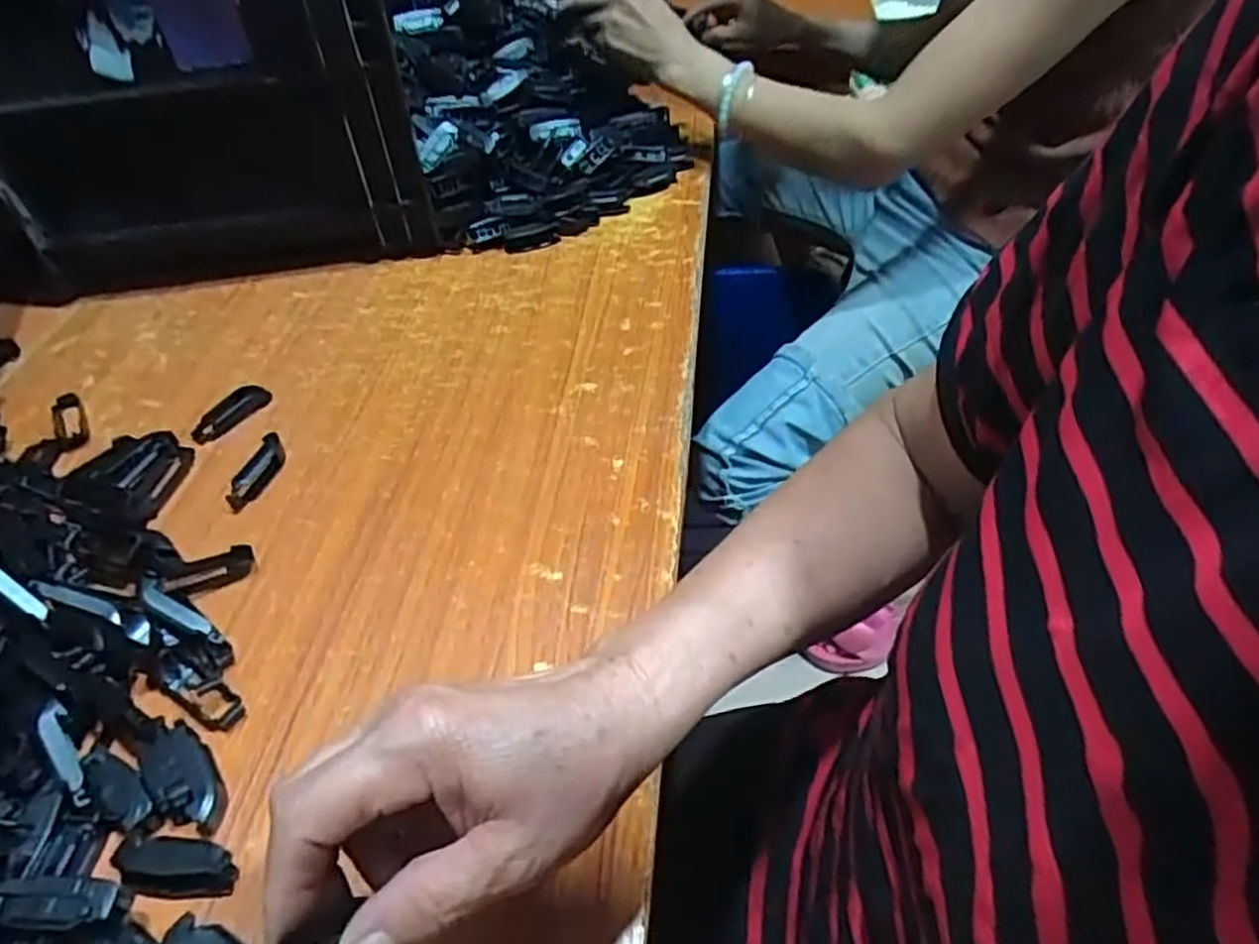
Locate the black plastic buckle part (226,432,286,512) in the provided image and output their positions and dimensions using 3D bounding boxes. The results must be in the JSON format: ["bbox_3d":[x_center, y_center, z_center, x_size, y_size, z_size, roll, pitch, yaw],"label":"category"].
[{"bbox_3d":[-0.235,0.000,0.480,0.014,0.014,0.054,12,48,13],"label":"black plastic buckle part"}]

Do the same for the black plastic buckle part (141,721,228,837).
[{"bbox_3d":[-0.205,0.140,0.350,0.024,0.013,0.052,-36,55,-28],"label":"black plastic buckle part"}]

